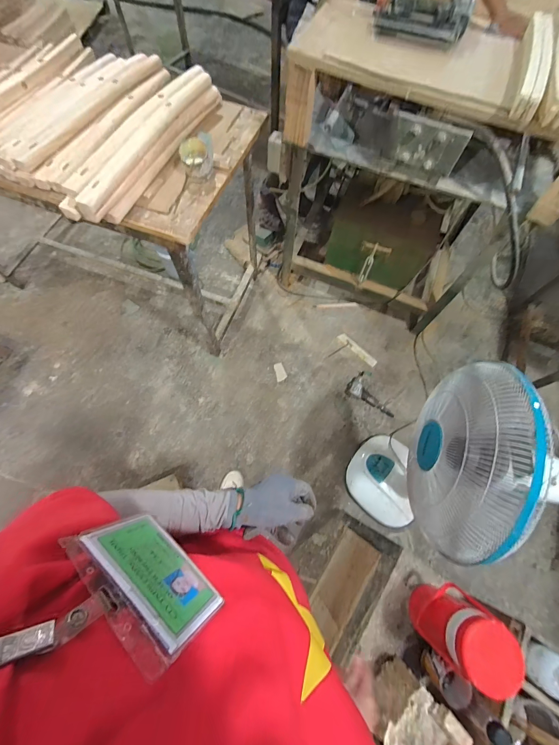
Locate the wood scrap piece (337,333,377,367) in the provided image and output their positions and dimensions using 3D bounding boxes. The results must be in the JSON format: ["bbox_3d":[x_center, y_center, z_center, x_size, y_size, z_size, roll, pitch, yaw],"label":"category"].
[{"bbox_3d":[0.401,-0.118,1.539,0.045,0.011,0.236,-39,74,-16],"label":"wood scrap piece"}]

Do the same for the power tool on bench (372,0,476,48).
[{"bbox_3d":[0.373,-0.931,0.778,0.233,0.061,0.128,22,71,7],"label":"power tool on bench"}]

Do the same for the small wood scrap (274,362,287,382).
[{"bbox_3d":[0.003,-0.003,1.488,0.054,0.006,0.095,-16,69,-8],"label":"small wood scrap"}]

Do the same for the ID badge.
[{"bbox_3d":[-0.092,0.142,0.209,0.097,0.080,0.004,35,90,19],"label":"ID badge"}]

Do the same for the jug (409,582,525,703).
[{"bbox_3d":[0.354,0.511,0.593,0.115,0.191,0.126,0,69,-1],"label":"jug"}]

